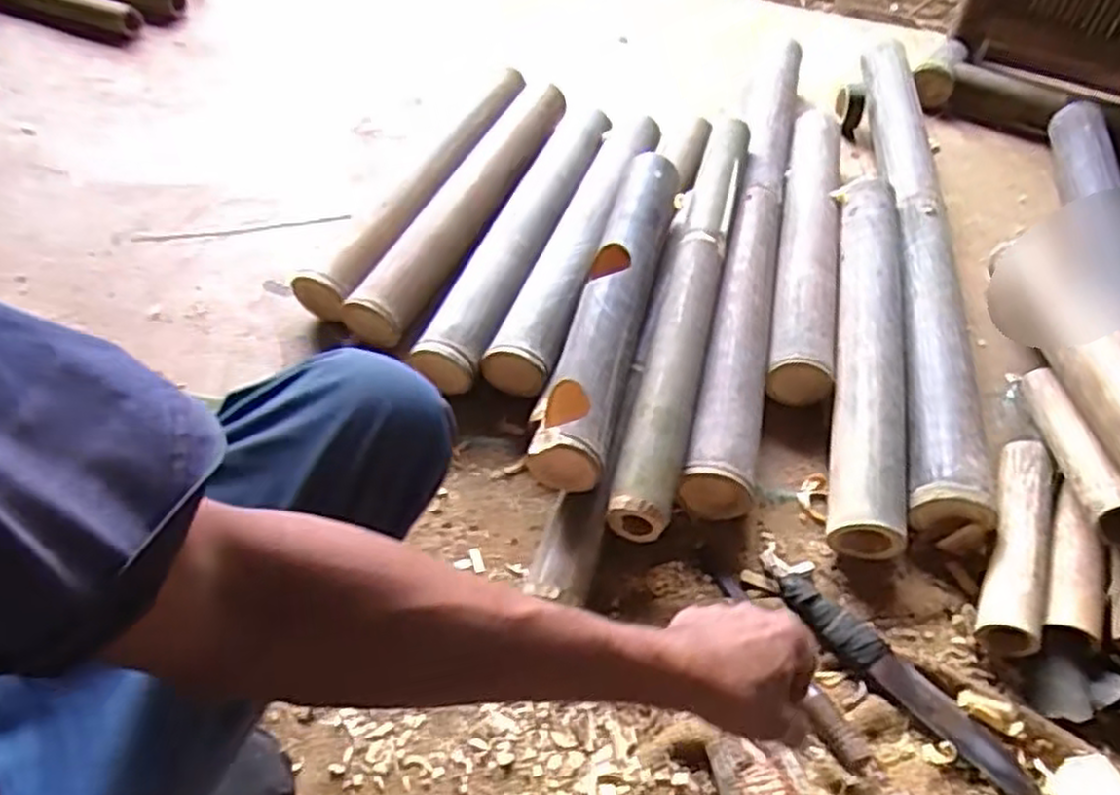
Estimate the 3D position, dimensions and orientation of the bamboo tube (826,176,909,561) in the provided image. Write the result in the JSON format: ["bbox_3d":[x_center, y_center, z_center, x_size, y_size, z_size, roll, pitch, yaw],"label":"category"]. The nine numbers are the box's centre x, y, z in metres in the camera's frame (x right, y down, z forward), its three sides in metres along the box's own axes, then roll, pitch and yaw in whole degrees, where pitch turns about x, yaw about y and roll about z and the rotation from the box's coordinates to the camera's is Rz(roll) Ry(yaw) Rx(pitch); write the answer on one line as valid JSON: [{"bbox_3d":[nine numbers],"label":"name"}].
[{"bbox_3d":[0.368,-0.066,0.902,0.075,0.082,0.539,10,51,10],"label":"bamboo tube"}]

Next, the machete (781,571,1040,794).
[{"bbox_3d":[0.306,0.253,0.666,0.042,0.020,0.255,-34,58,-24],"label":"machete"}]

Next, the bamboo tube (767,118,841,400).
[{"bbox_3d":[0.338,-0.219,1.028,0.077,0.065,0.552,10,51,10],"label":"bamboo tube"}]

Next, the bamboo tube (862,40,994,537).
[{"bbox_3d":[0.489,-0.239,1.061,0.088,0.079,0.975,9,52,6],"label":"bamboo tube"}]

